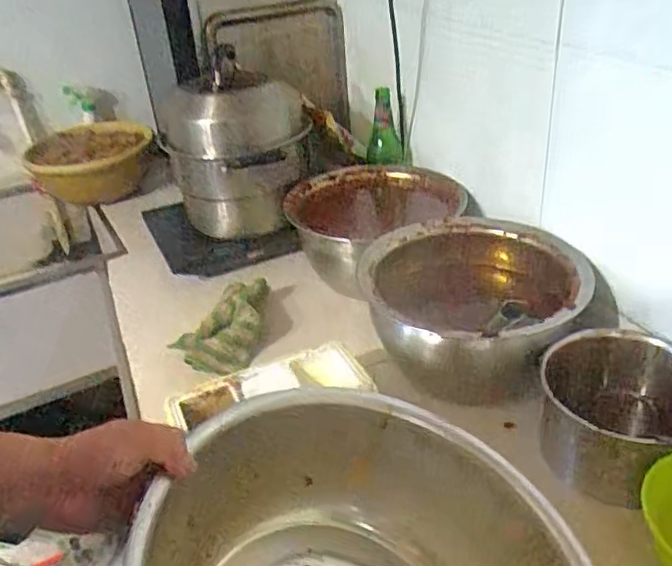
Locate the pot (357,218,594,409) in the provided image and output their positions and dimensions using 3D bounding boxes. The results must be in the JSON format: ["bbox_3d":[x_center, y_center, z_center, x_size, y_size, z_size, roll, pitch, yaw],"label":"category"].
[{"bbox_3d":[0.183,0.041,0.847,0.276,0.161,0.282,-3,32,2],"label":"pot"}]

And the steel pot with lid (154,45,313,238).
[{"bbox_3d":[-0.179,-0.248,1.143,0.244,0.264,0.233,-2,32,4],"label":"steel pot with lid"}]

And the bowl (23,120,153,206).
[{"bbox_3d":[-0.581,-0.292,1.512,0.287,0.117,0.271,-10,32,-8],"label":"bowl"}]

